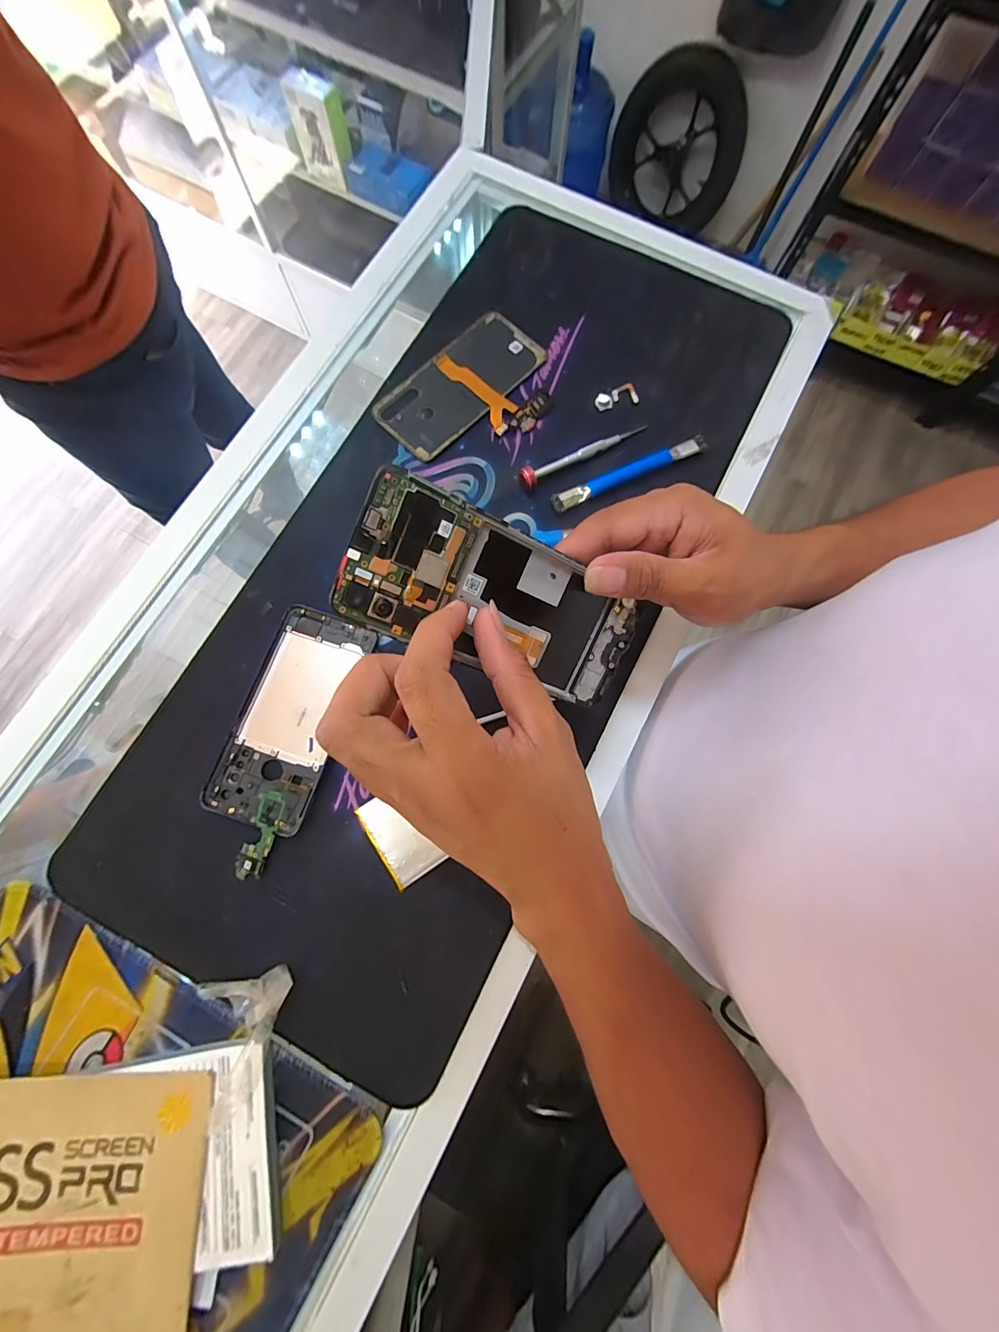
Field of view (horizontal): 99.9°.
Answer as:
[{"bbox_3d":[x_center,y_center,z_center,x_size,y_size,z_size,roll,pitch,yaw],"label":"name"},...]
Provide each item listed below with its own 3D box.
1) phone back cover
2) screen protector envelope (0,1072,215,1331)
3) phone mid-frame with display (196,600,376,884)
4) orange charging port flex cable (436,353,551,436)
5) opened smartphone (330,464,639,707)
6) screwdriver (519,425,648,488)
[{"bbox_3d":[-0.034,-0.247,0.367,0.151,0.007,0.073,-44,82,-9],"label":"phone back cover"},{"bbox_3d":[-0.252,0.317,0.239,0.158,0.010,0.136,-1,78,0],"label":"screen protector envelope"},{"bbox_3d":[-0.156,0.047,0.304,0.072,0.011,0.182,19,79,4],"label":"phone mid-frame with display"},{"bbox_3d":[-0.012,-0.230,0.361,0.105,0.007,0.049,25,79,5],"label":"orange charging port flex cable"},{"bbox_3d":[0.003,-0.031,0.211,0.152,0.005,0.068,21,98,-24],"label":"opened smartphone"},{"bbox_3d":[0.070,-0.178,0.345,0.120,0.016,0.014,-31,80,-6],"label":"screwdriver"}]

